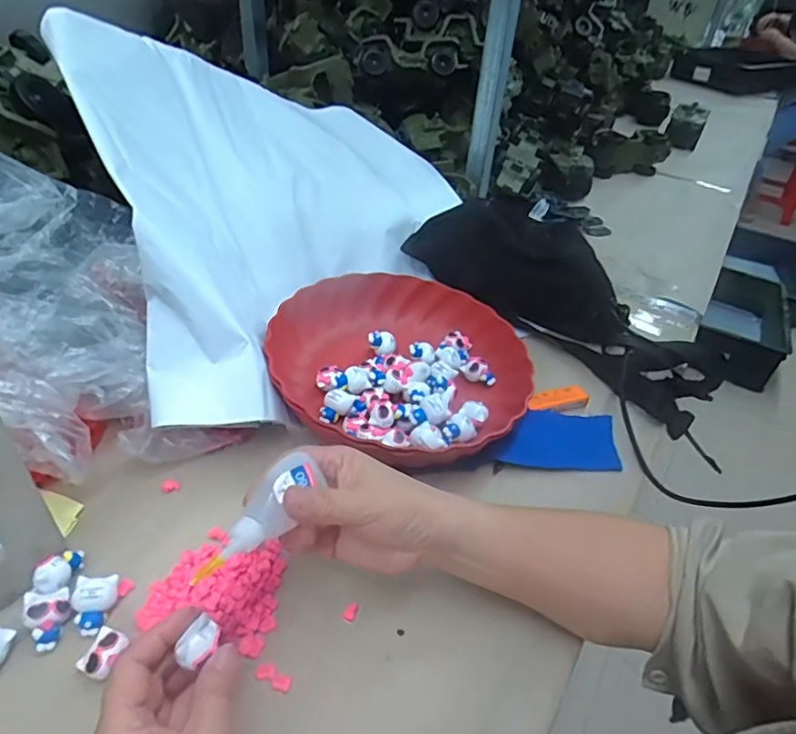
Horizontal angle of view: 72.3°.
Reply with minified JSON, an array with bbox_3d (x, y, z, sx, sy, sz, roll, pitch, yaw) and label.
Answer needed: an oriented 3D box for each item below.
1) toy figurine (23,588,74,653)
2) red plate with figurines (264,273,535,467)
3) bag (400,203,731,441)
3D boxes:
[{"bbox_3d":[-0.216,0.154,0.337,0.024,0.015,0.032,-14,43,-22],"label":"toy figurine"},{"bbox_3d":[0.001,-0.004,0.521,0.229,0.058,0.234,3,39,-2],"label":"red plate with figurines"},{"bbox_3d":[0.186,-0.077,0.626,0.369,0.097,0.152,38,49,13],"label":"bag"}]

